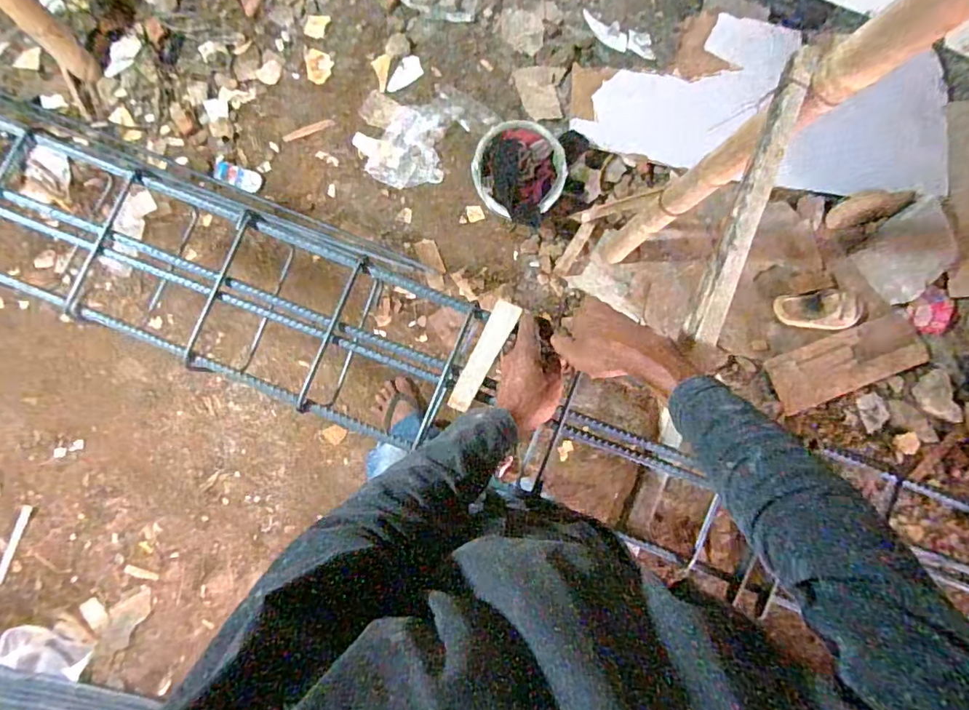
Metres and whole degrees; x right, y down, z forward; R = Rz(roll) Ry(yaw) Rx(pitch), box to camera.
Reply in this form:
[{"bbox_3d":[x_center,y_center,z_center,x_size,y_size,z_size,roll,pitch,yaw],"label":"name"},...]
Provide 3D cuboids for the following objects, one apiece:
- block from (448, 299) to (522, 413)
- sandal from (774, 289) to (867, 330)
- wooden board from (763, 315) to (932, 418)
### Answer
[{"bbox_3d":[0.000,0.000,0.619,0.031,0.012,0.145,28,86,-3],"label":"block"},{"bbox_3d":[0.997,-0.132,1.506,0.250,0.034,0.118,-5,88,-5],"label":"sandal"},{"bbox_3d":[1.064,0.022,1.488,0.508,0.022,0.174,-18,92,-11],"label":"wooden board"}]

